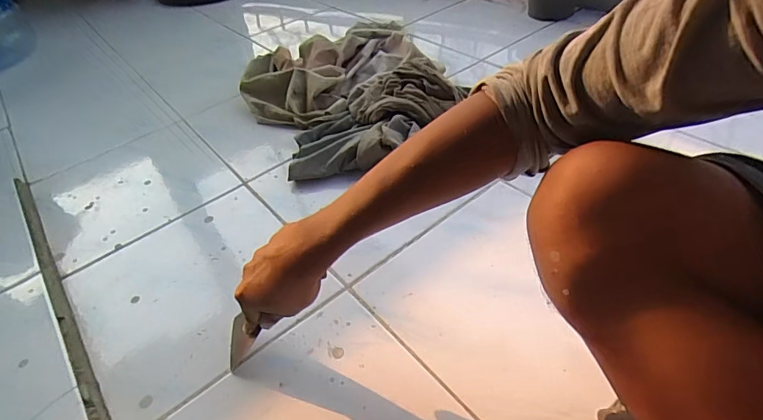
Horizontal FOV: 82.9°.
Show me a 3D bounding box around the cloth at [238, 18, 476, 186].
[{"bbox_3d":[-0.014,-0.254,0.867,0.475,0.087,0.557,-22,45,-16],"label":"cloth"}]

